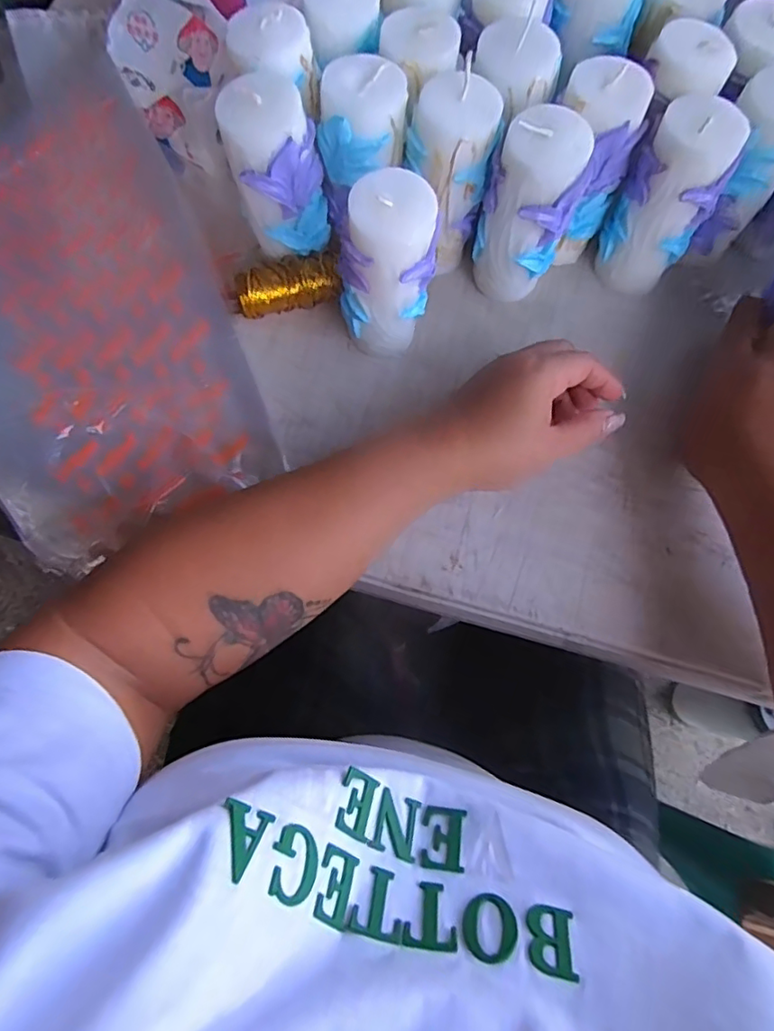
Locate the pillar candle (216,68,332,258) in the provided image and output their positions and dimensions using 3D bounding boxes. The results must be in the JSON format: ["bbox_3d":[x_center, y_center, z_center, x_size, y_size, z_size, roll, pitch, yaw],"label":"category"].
[{"bbox_3d":[-0.065,-0.202,0.340,0.051,0.094,0.043,-12,76,-4],"label":"pillar candle"}]

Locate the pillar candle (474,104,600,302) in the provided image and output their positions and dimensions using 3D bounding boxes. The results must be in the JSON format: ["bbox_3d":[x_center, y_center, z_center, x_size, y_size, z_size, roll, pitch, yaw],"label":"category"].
[{"bbox_3d":[0.084,-0.183,0.346,0.052,0.111,0.043,17,76,4],"label":"pillar candle"}]

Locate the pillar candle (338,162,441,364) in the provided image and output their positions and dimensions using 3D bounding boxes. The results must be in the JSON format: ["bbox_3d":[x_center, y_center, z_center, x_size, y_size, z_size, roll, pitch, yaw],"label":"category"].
[{"bbox_3d":[0.002,-0.139,0.334,0.044,0.111,0.044,26,77,6],"label":"pillar candle"}]

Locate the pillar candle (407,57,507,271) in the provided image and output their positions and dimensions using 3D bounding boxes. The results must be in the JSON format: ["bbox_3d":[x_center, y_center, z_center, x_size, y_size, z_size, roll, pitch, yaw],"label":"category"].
[{"bbox_3d":[0.037,-0.207,0.351,0.044,0.109,0.044,0,76,-1],"label":"pillar candle"}]

